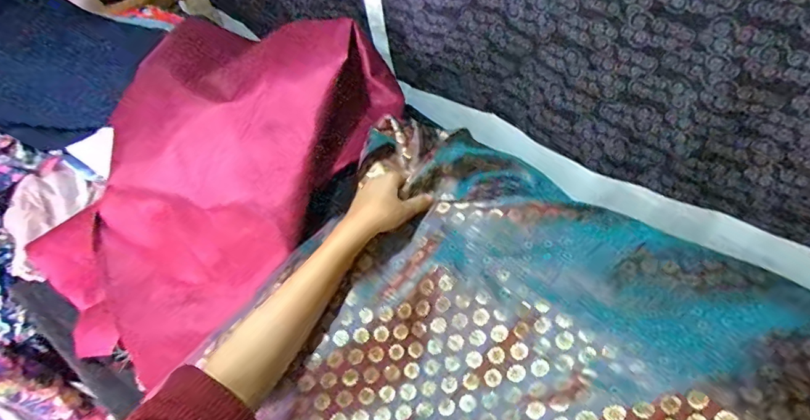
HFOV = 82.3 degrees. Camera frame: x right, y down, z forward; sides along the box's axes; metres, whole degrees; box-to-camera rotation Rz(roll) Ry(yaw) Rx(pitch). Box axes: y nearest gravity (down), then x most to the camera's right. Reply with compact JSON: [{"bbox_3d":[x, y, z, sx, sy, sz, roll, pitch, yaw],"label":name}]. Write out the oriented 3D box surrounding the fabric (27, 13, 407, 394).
[{"bbox_3d":[-0.238,-0.089,0.619,0.310,0.165,0.551,14,54,17],"label":"fabric"}]

